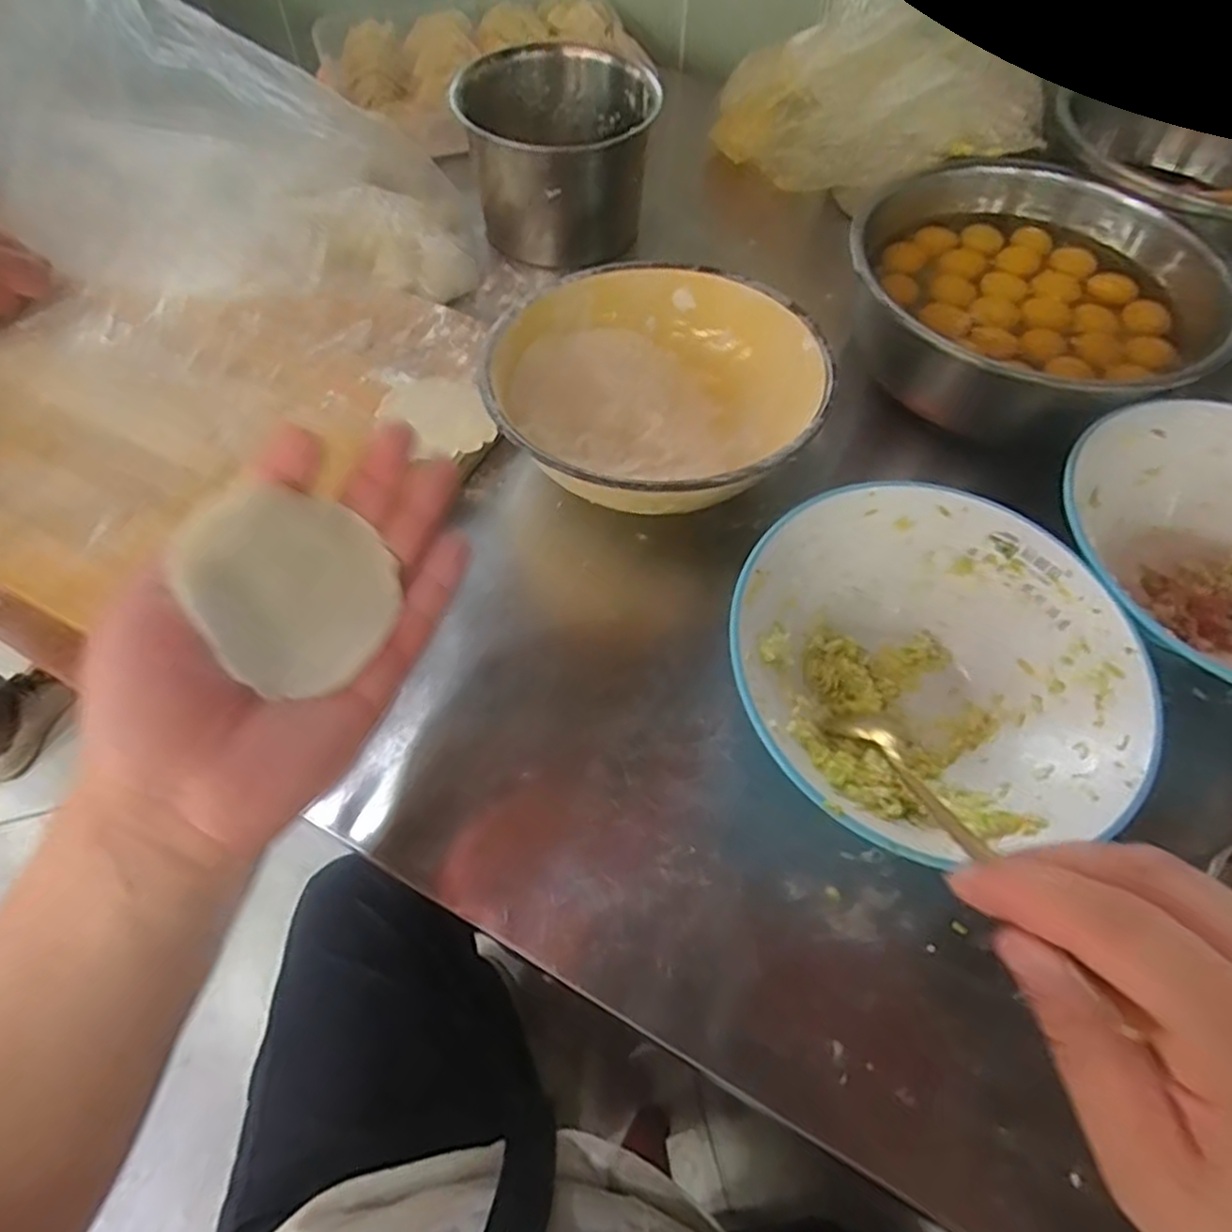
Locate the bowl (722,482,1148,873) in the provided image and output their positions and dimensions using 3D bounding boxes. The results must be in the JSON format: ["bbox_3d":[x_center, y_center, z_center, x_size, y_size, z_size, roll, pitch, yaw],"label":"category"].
[{"bbox_3d":[0.150,0.027,0.367,0.183,0.066,0.179,0,60,0],"label":"bowl"}]

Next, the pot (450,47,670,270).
[{"bbox_3d":[-0.047,-0.360,0.569,0.135,0.093,0.115,29,64,16],"label":"pot"}]

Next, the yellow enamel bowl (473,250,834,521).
[{"bbox_3d":[0.024,-0.134,0.449,0.187,0.077,0.196,1,62,-1],"label":"yellow enamel bowl"}]

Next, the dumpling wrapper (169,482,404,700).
[{"bbox_3d":[-0.116,-0.012,0.263,0.070,0.004,0.067,12,72,-39],"label":"dumpling wrapper"}]

